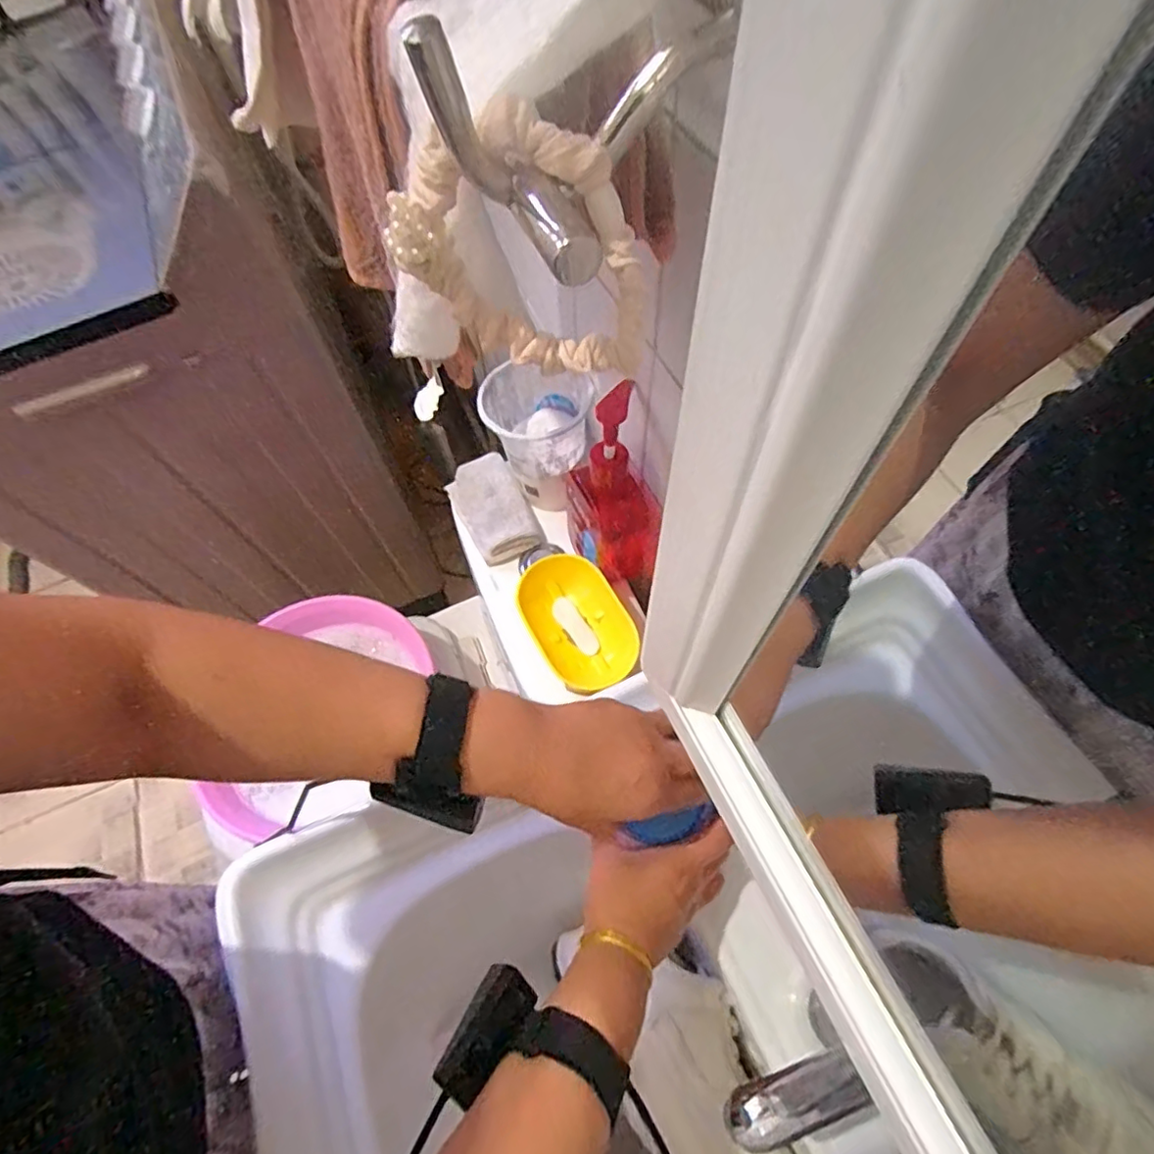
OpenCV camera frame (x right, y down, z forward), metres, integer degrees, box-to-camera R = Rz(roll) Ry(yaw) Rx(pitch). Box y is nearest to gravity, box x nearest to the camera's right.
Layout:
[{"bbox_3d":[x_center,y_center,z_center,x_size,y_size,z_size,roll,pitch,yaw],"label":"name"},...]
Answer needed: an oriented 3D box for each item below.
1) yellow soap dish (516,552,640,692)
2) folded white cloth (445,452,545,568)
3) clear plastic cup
[{"bbox_3d":[0.002,0.047,0.600,0.094,0.038,0.144,-29,64,-14],"label":"yellow soap dish"},{"bbox_3d":[-0.102,-0.086,0.707,0.077,0.032,0.146,-23,62,-11],"label":"folded white cloth"},{"bbox_3d":[-0.040,-0.153,0.663,0.111,0.130,0.104,-1,61,2],"label":"clear plastic cup"}]

